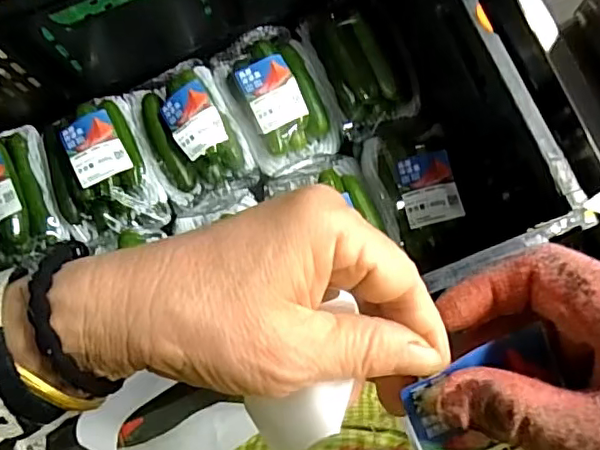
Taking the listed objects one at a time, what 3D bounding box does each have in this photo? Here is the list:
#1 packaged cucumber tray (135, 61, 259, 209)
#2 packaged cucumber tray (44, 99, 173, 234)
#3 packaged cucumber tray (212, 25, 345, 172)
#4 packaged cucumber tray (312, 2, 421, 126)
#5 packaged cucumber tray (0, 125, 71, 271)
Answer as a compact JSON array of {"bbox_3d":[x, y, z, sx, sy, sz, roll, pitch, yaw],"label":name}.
[{"bbox_3d":[-0.134,-0.116,0.665,0.107,0.042,0.170,-25,81,-3],"label":"packaged cucumber tray"},{"bbox_3d":[-0.234,-0.067,0.658,0.117,0.039,0.173,-24,81,-2],"label":"packaged cucumber tray"},{"bbox_3d":[-0.023,-0.152,0.676,0.114,0.057,0.173,-26,81,-3],"label":"packaged cucumber tray"},{"bbox_3d":[0.077,-0.198,0.680,0.102,0.040,0.160,-20,80,-2],"label":"packaged cucumber tray"},{"bbox_3d":[-0.345,-0.035,0.666,0.108,0.056,0.162,-23,81,-2],"label":"packaged cucumber tray"}]

